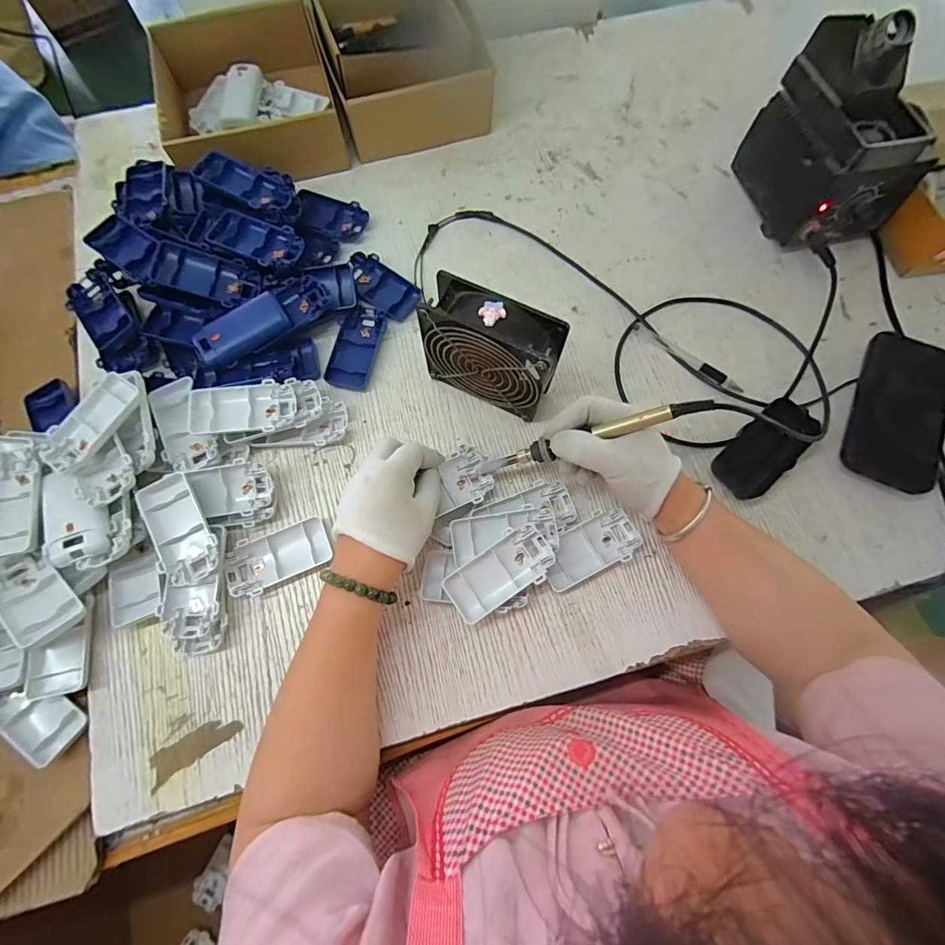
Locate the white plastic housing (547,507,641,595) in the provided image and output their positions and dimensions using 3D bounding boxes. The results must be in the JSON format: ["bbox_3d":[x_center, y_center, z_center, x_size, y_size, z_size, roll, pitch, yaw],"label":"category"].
[{"bbox_3d":[0.110,0.070,0.413,0.093,0.018,0.048,-23,75,-6],"label":"white plastic housing"}]

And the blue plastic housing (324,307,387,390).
[{"bbox_3d":[-0.123,-0.133,0.469,0.046,0.017,0.091,11,74,4],"label":"blue plastic housing"}]

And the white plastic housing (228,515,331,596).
[{"bbox_3d":[-0.182,0.079,0.414,0.094,0.016,0.049,-23,75,-6],"label":"white plastic housing"}]

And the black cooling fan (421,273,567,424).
[{"bbox_3d":[0.017,-0.109,0.406,0.119,0.120,0.042,25,76,8],"label":"black cooling fan"}]

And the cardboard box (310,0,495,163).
[{"bbox_3d":[-0.081,-0.499,0.539,0.174,0.076,0.194,-17,74,-4],"label":"cardboard box"}]

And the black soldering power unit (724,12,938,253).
[{"bbox_3d":[0.378,-0.346,0.460,0.101,0.162,0.160,-23,75,-6],"label":"black soldering power unit"}]

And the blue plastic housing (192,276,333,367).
[{"bbox_3d":[-0.214,-0.155,0.453,0.137,0.030,0.042,-31,114,-7],"label":"blue plastic housing"}]

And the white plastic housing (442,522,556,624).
[{"bbox_3d":[0.024,0.086,0.382,0.094,0.014,0.048,-32,83,-7],"label":"white plastic housing"}]

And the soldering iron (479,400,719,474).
[{"bbox_3d":[0.094,-0.027,0.376,0.202,0.018,0.018,-17,73,20],"label":"soldering iron"}]

